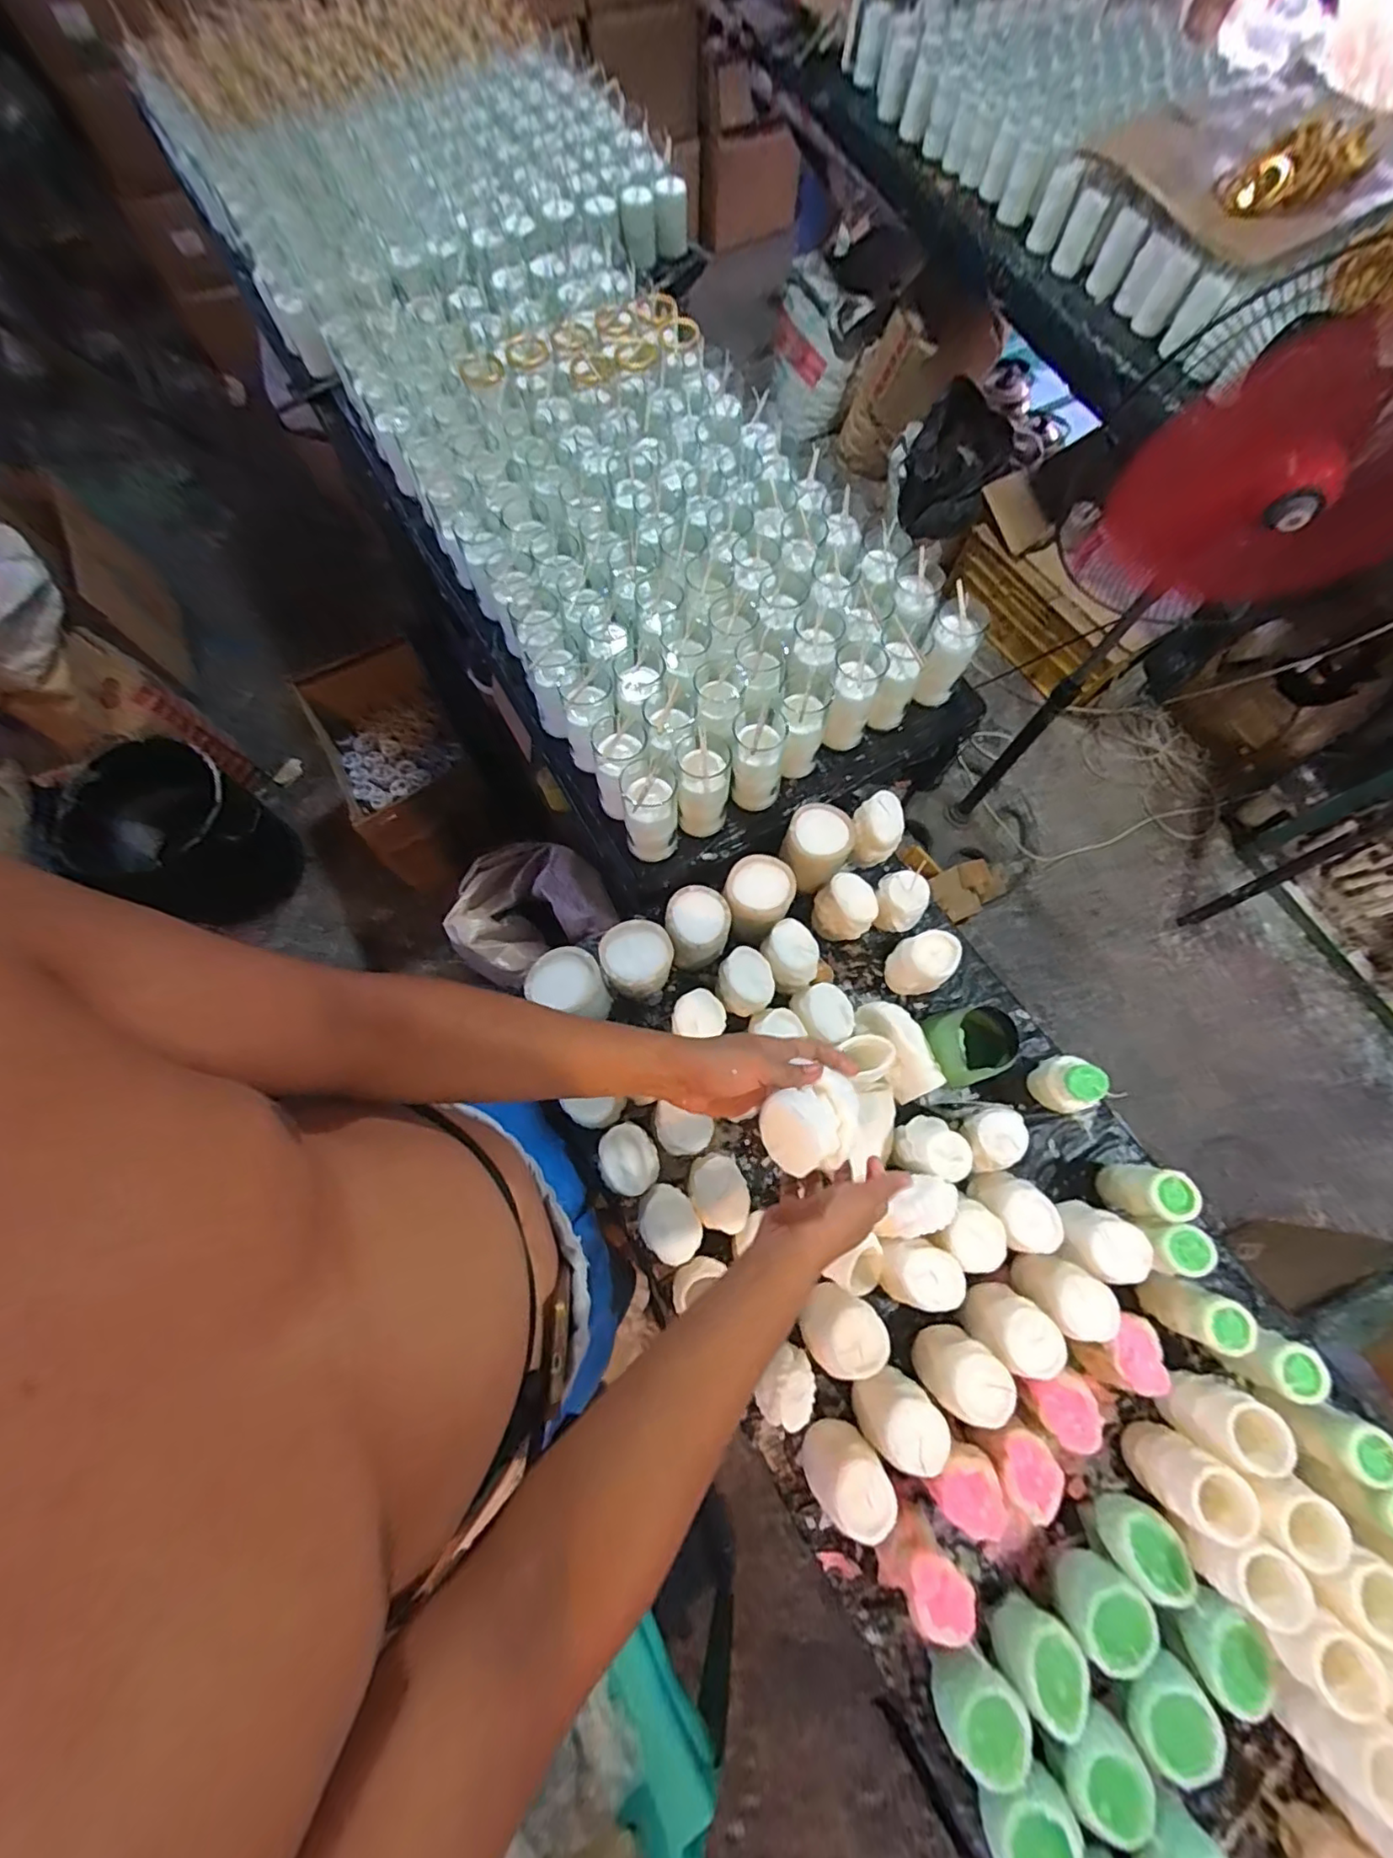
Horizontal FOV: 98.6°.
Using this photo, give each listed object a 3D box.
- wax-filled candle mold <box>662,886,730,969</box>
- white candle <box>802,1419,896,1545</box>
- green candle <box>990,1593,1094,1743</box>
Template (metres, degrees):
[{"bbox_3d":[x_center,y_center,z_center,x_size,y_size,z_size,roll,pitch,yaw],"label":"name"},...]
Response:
[{"bbox_3d":[0.001,0.001,0.753,0.078,0.089,0.085,-9,71,-4],"label":"wax-filled candle mold"},{"bbox_3d":[0.142,0.519,0.566,0.069,0.066,0.069,-29,74,-10],"label":"white candle"},{"bbox_3d":[0.321,0.675,0.551,0.064,0.059,0.068,-40,76,-13],"label":"green candle"}]

